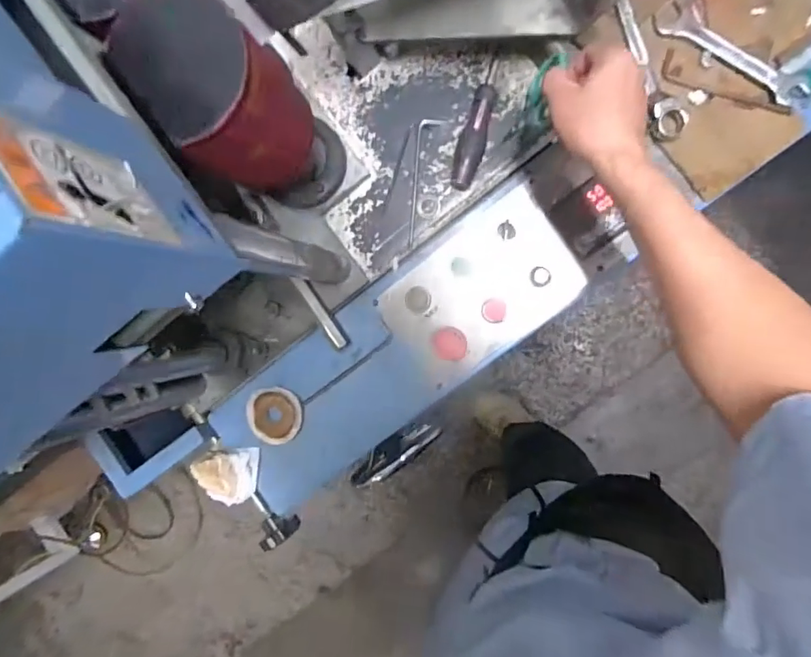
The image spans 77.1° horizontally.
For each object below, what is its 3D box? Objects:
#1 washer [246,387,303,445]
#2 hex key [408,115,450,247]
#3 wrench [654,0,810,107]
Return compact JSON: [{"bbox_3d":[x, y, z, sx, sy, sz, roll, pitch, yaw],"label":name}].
[{"bbox_3d":[-0.170,0.113,0.661,0.071,0.008,0.071,1,93,9],"label":"washer"},{"bbox_3d":[0.021,-0.177,0.618,0.032,0.004,0.155,11,94,9],"label":"hex key"},{"bbox_3d":[0.361,-0.301,0.558,0.168,0.017,0.035,36,97,6],"label":"wrench"}]

